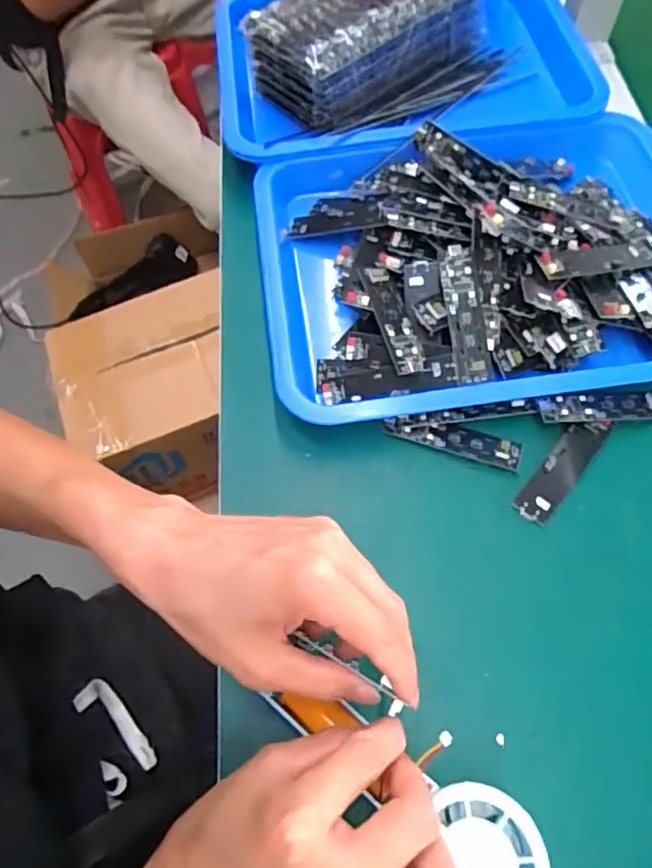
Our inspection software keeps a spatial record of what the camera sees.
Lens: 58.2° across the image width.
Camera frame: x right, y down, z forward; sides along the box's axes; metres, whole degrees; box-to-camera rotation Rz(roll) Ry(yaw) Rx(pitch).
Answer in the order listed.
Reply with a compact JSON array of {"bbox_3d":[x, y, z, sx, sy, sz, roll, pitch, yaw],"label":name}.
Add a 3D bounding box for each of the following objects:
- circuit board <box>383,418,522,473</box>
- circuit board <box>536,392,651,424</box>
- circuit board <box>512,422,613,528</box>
[{"bbox_3d":[0.085,0.003,0.394,0.090,0.006,0.021,16,65,11],"label":"circuit board"},{"bbox_3d":[0.185,-0.019,0.392,0.085,0.007,0.020,-2,69,-4],"label":"circuit board"},{"bbox_3d":[0.155,0.020,0.381,0.023,0.007,0.084,34,69,18],"label":"circuit board"}]

